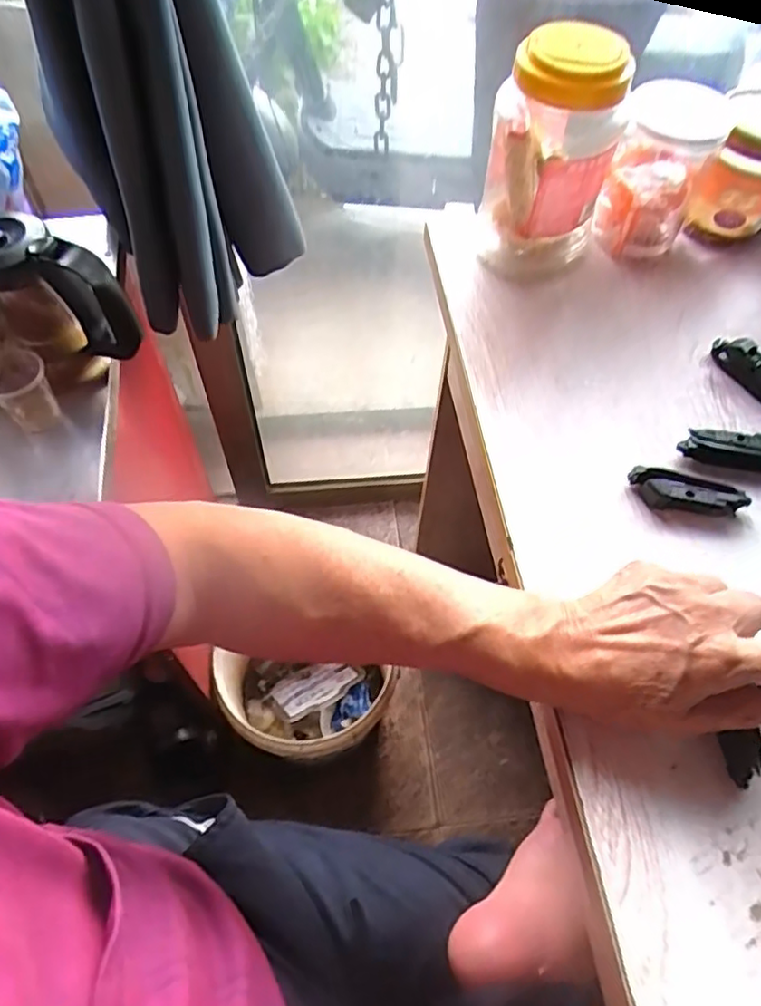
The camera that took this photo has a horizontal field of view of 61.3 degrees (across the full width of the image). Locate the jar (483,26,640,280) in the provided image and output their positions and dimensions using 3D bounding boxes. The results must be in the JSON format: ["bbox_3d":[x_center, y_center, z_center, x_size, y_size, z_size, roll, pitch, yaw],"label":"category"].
[{"bbox_3d":[0.138,-0.283,0.518,0.096,0.178,0.098,1,58,-1],"label":"jar"}]

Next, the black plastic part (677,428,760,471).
[{"bbox_3d":[0.259,-0.039,0.467,0.077,0.016,0.021,10,58,5],"label":"black plastic part"}]

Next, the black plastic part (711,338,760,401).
[{"bbox_3d":[0.295,-0.102,0.506,0.022,0.026,0.078,-24,62,-16],"label":"black plastic part"}]

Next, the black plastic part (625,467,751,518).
[{"bbox_3d":[0.214,-0.008,0.447,0.077,0.018,0.023,12,58,6],"label":"black plastic part"}]

